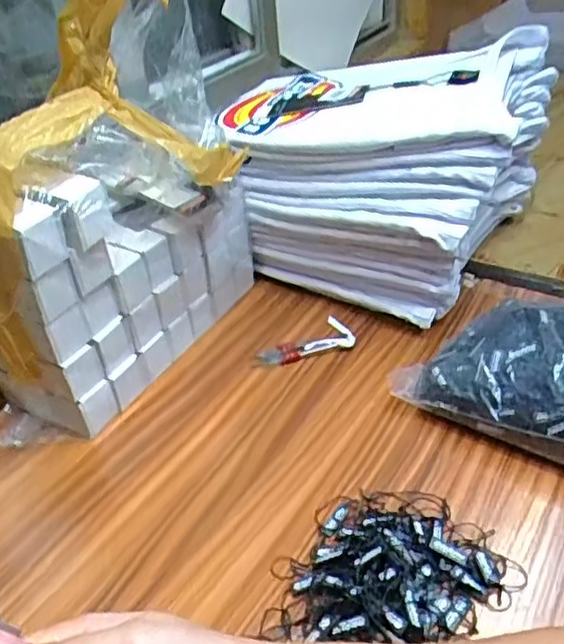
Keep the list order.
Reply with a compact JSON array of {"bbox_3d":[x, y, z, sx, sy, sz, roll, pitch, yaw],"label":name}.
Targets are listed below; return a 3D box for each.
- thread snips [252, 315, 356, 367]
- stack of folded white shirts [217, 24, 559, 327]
[{"bbox_3d":[0.020,0.018,0.677,0.101,0.011,0.053,-11,37,-7],"label":"thread snips"},{"bbox_3d":[0.109,-0.177,0.756,0.307,0.206,0.302,14,42,26],"label":"stack of folded white shirts"}]

